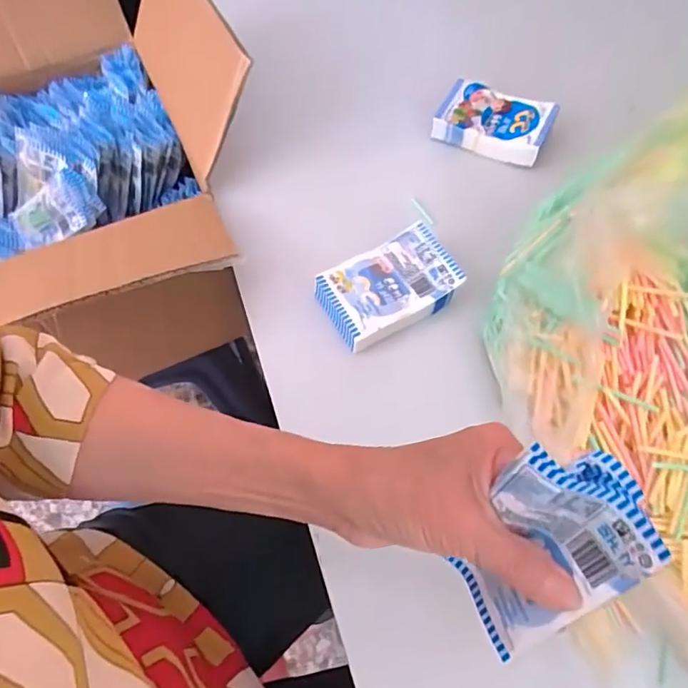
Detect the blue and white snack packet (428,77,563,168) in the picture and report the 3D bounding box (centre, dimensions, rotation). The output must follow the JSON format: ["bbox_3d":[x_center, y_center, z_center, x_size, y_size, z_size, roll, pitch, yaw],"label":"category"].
[{"bbox_3d":[0.143,-0.214,0.522,0.102,0.029,0.063,23,65,14],"label":"blue and white snack packet"}]

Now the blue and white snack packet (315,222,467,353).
[{"bbox_3d":[0.036,-0.046,0.440,0.105,0.021,0.071,-28,64,-12],"label":"blue and white snack packet"}]

